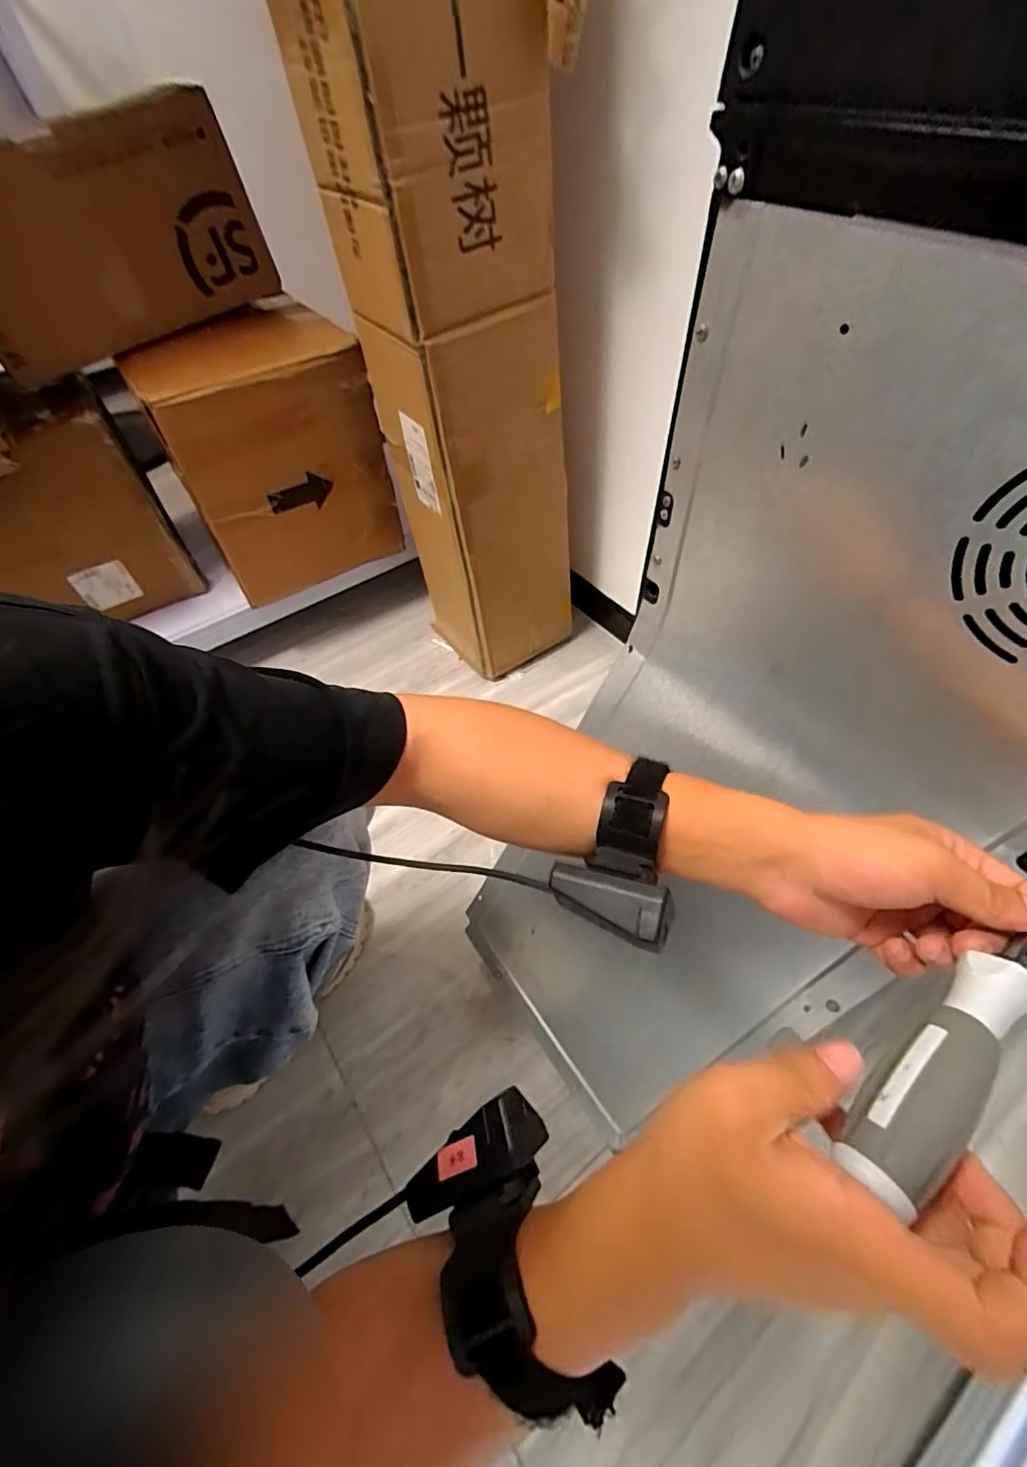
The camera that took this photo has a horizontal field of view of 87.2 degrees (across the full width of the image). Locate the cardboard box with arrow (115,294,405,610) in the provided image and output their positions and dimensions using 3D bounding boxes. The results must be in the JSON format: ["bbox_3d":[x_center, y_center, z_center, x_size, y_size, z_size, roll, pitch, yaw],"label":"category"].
[{"bbox_3d":[-0.378,-0.456,0.900,0.304,0.344,0.202,-24,58,-13],"label":"cardboard box with arrow"}]

